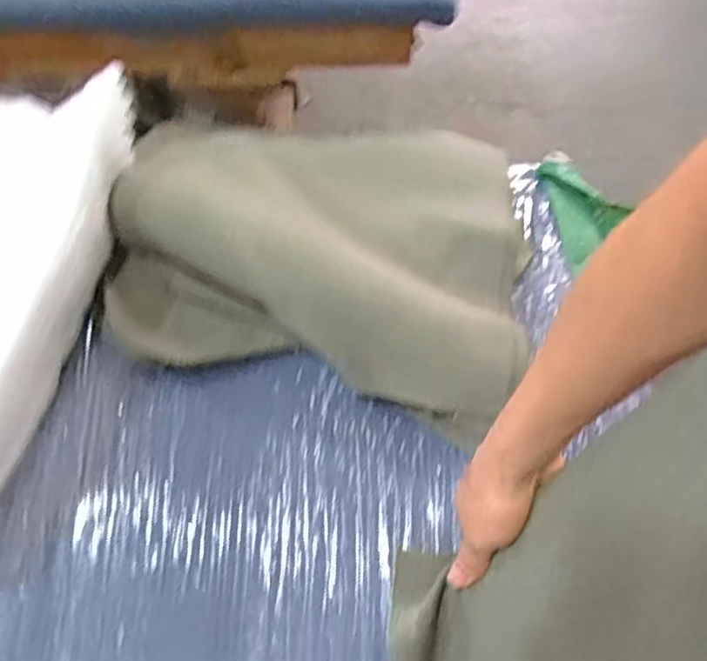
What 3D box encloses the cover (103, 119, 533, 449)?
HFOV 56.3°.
[{"bbox_3d":[-0.040,-0.124,0.761,0.493,0.101,0.431,11,55,7],"label":"cover"}]

